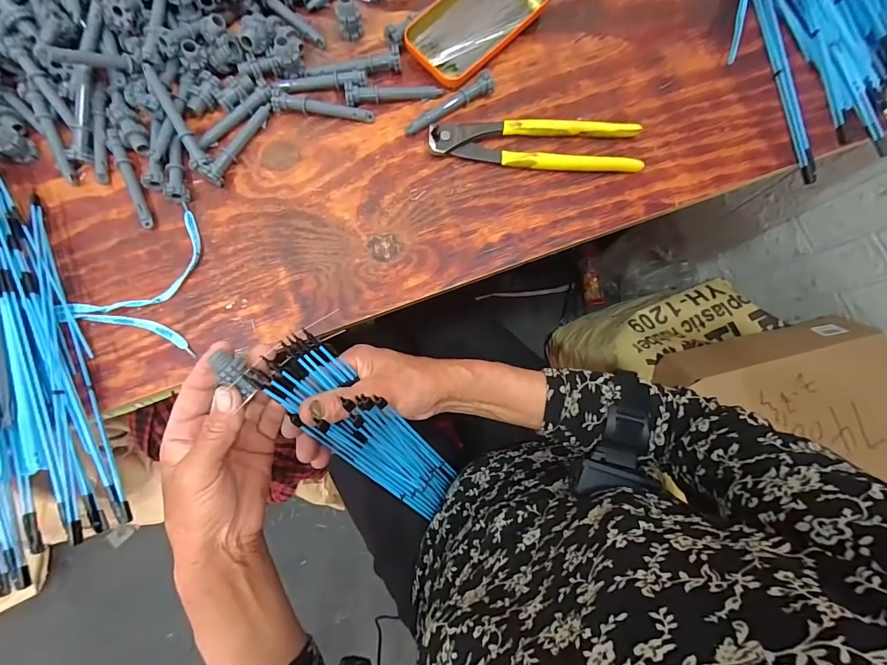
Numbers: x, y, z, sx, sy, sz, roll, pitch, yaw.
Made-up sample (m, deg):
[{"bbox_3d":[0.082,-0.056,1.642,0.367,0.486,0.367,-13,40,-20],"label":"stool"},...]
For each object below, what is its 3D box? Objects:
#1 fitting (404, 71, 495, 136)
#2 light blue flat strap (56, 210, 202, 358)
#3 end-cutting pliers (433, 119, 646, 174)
[{"bbox_3d":[0.007,-0.218,0.393,0.094,0.017,0.017,-34,83,-6],"label":"fitting"},{"bbox_3d":[-0.267,-0.055,0.370,0.119,0.009,0.123,15,81,2],"label":"light blue flat strap"},{"bbox_3d":[0.089,-0.179,0.388,0.199,0.018,0.044,2,81,-1],"label":"end-cutting pliers"}]

